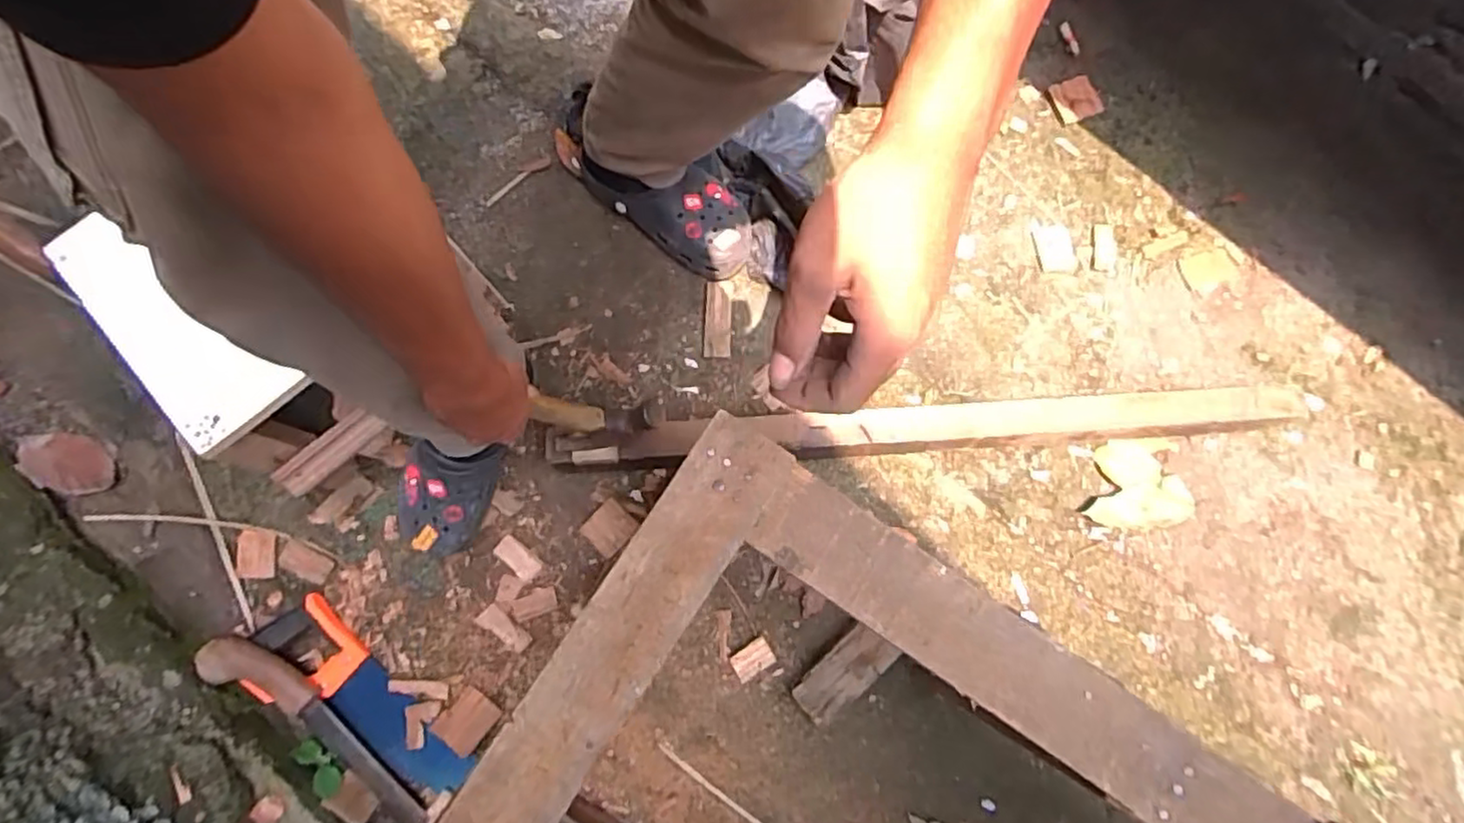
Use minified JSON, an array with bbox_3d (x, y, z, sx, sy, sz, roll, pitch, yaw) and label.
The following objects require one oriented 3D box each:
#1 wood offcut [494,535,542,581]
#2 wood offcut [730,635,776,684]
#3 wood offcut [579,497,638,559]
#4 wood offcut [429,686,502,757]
[{"bbox_3d":[-0.259,0.178,0.825,0.028,0.009,0.058,-44,83,-8],"label":"wood offcut"},{"bbox_3d":[0.024,0.295,0.814,0.049,0.008,0.035,-32,82,-6],"label":"wood offcut"},{"bbox_3d":[-0.149,0.143,0.834,0.050,0.014,0.057,42,82,6],"label":"wood offcut"},{"bbox_3d":[-0.304,0.352,0.780,0.054,0.009,0.060,36,70,11],"label":"wood offcut"}]

